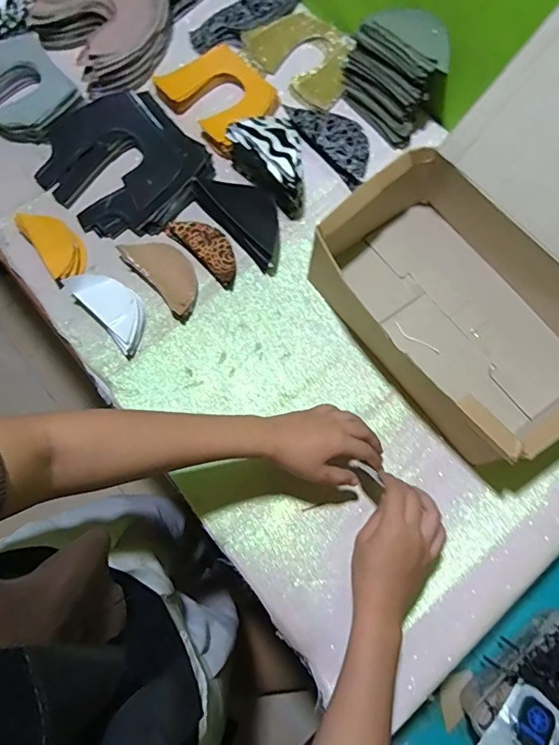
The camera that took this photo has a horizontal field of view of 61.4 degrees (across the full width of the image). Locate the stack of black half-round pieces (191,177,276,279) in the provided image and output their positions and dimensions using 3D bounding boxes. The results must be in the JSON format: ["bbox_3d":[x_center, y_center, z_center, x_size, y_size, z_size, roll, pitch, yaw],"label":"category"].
[{"bbox_3d":[-0.039,-0.208,0.627,0.075,0.030,0.150,-40,79,-12],"label":"stack of black half-round pieces"}]

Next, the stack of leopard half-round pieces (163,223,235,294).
[{"bbox_3d":[-0.095,-0.166,0.622,0.119,0.021,0.048,44,77,10],"label":"stack of leopard half-round pieces"}]

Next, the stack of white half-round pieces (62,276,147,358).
[{"bbox_3d":[-0.211,-0.084,0.591,0.059,0.030,0.125,-42,80,-12],"label":"stack of white half-round pieces"}]

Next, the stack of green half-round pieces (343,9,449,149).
[{"bbox_3d":[0.161,-0.409,0.637,0.076,0.111,0.136,-35,78,-11],"label":"stack of green half-round pieces"}]

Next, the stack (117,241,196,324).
[{"bbox_3d":[-0.147,-0.129,0.606,0.058,0.027,0.122,-42,80,-12],"label":"stack"}]

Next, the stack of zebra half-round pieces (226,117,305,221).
[{"bbox_3d":[-0.008,-0.279,0.614,0.061,0.064,0.124,-42,80,-12],"label":"stack of zebra half-round pieces"}]

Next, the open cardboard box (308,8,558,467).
[{"bbox_3d":[0.267,-0.135,0.499,0.325,0.251,0.325,-34,78,-11],"label":"open cardboard box"}]

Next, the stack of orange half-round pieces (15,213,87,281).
[{"bbox_3d":[-0.294,-0.169,0.620,0.054,0.023,0.108,-36,78,-11],"label":"stack of orange half-round pieces"}]

